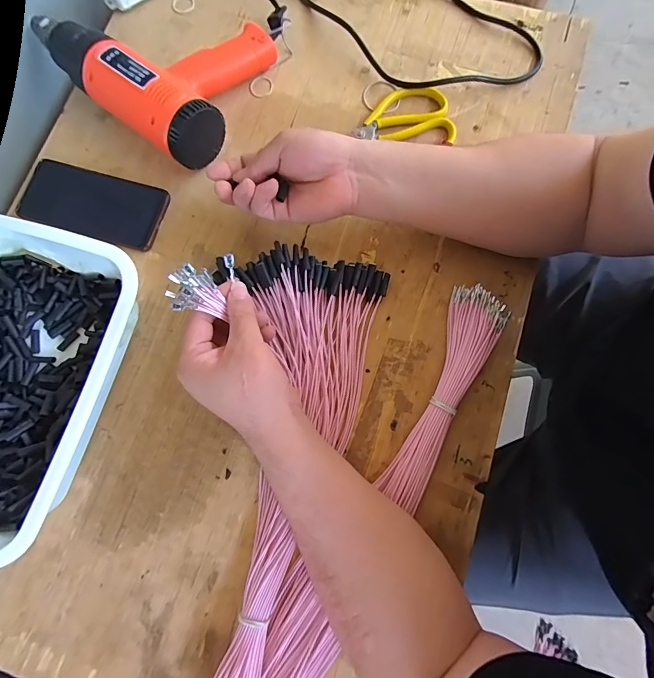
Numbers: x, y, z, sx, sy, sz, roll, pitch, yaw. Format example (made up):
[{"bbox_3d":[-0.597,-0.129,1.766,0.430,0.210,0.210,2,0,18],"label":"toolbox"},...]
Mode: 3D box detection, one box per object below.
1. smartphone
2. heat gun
[{"bbox_3d":[-0.271,-0.157,0.451,0.161,0.012,0.080,16,79,5],"label":"smartphone"},{"bbox_3d":[-0.204,-0.340,0.455,0.267,0.072,0.186,36,81,8],"label":"heat gun"}]

